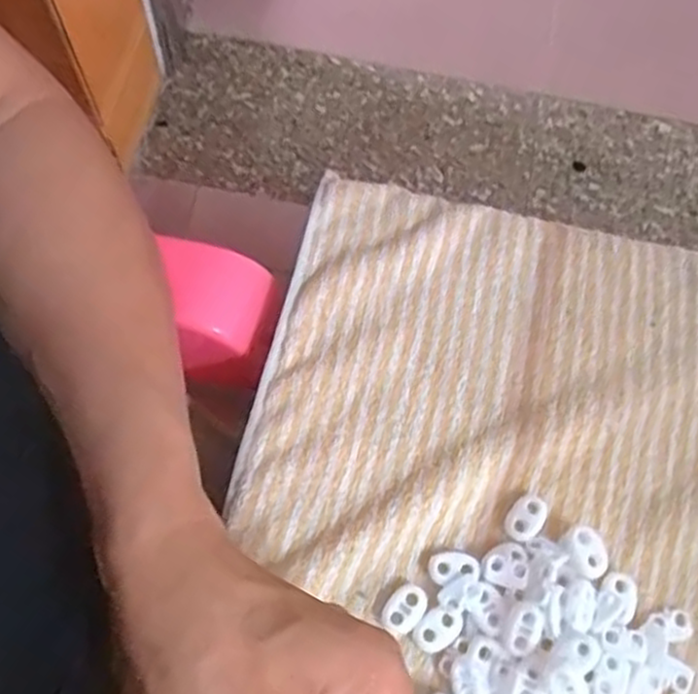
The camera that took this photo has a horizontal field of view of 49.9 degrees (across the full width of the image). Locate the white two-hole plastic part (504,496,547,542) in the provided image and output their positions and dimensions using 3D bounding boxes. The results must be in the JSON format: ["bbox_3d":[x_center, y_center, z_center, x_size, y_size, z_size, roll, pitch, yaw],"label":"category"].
[{"bbox_3d":[0.080,0.077,0.337,0.022,0.004,0.015,-42,74,-14],"label":"white two-hole plastic part"}]

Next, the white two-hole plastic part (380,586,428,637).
[{"bbox_3d":[0.024,0.113,0.322,0.015,0.004,0.022,37,73,13],"label":"white two-hole plastic part"}]

